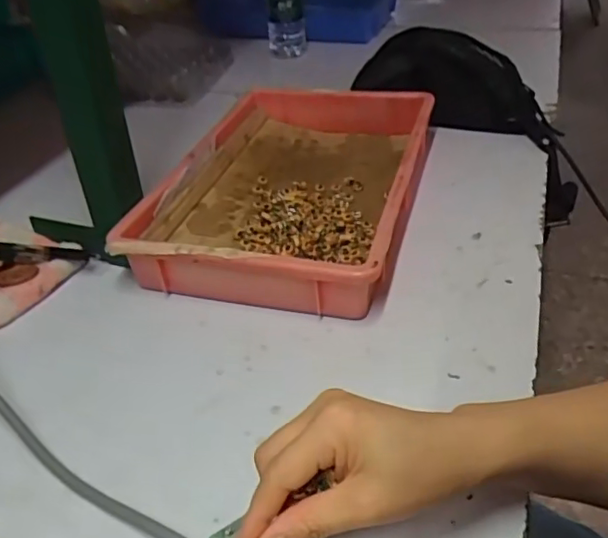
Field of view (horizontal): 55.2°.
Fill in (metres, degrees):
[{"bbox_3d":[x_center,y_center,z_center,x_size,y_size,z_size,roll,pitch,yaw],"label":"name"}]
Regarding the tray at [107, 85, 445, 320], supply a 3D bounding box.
[{"bbox_3d":[-0.003,-0.094,0.624,0.241,0.066,0.358,7,39,15],"label":"tray"}]

